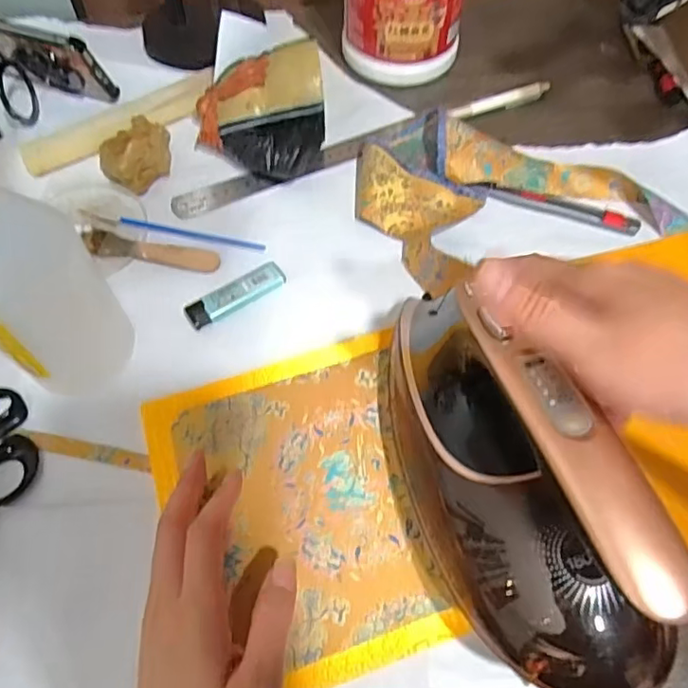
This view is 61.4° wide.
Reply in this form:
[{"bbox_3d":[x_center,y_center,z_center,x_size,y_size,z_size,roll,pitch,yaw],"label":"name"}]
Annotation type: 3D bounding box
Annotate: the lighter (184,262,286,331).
[{"bbox_3d":[-0.083,-0.038,0.443,0.078,0.007,0.025,-30,65,-15],"label":"lighter"}]

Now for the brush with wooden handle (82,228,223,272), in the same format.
[{"bbox_3d":[-0.153,-0.073,0.457,0.107,0.008,0.025,10,62,6],"label":"brush with wooden handle"}]

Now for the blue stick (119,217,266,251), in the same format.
[{"bbox_3d":[-0.124,-0.090,0.474,0.123,0.004,0.009,12,62,7],"label":"blue stick"}]

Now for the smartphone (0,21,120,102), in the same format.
[{"bbox_3d":[-0.296,-0.264,0.528,0.162,0.074,0.014,17,73,9],"label":"smartphone"}]

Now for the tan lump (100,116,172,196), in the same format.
[{"bbox_3d":[-0.174,-0.158,0.491,0.059,0.039,0.050,-25,64,-12],"label":"tan lump"}]

